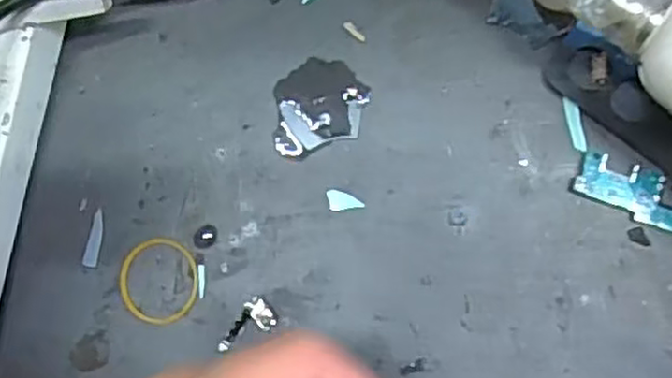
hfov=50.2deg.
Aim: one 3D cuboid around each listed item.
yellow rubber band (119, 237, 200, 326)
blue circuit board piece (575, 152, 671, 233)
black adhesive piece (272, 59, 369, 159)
[{"bbox_3d":[-0.061,0.032,0.247,0.028,0.004,0.029,0,83,4],"label":"yellow rubber band"},{"bbox_3d":[0.103,0.002,0.239,0.044,0.004,0.016,24,85,6],"label":"blue circuit board piece"},{"bbox_3d":[-0.005,-0.029,0.250,0.032,0.004,0.034,0,83,4],"label":"black adhesive piece"}]

